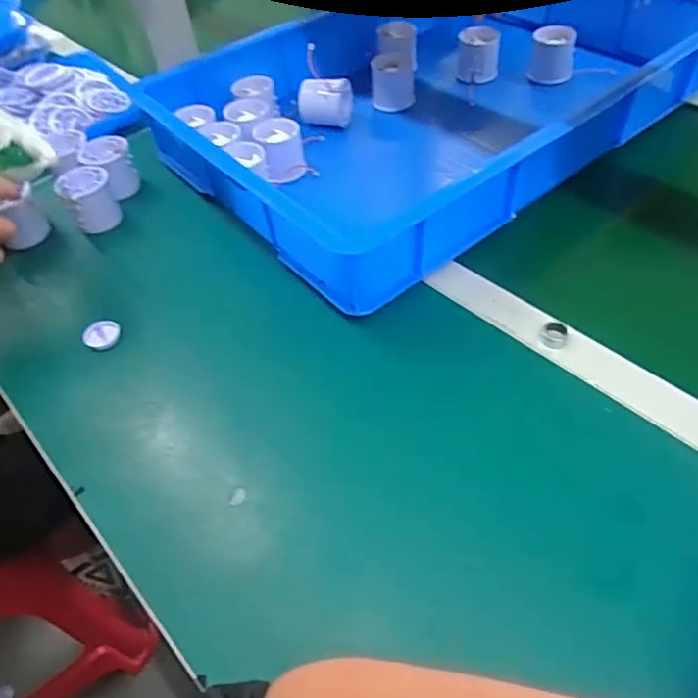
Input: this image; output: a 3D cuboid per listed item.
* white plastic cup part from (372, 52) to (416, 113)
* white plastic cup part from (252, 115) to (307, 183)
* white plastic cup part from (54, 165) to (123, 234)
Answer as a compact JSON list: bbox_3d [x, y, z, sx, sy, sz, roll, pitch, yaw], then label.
[{"bbox_3d":[0.056,-0.336,0.745,0.053,0.056,0.055,-1,51,4],"label":"white plastic cup part"},{"bbox_3d":[-0.074,-0.219,0.653,0.052,0.052,0.064,-13,51,-5],"label":"white plastic cup part"},{"bbox_3d":[-0.280,-0.161,0.637,0.051,0.060,0.051,-33,56,-20],"label":"white plastic cup part"}]

